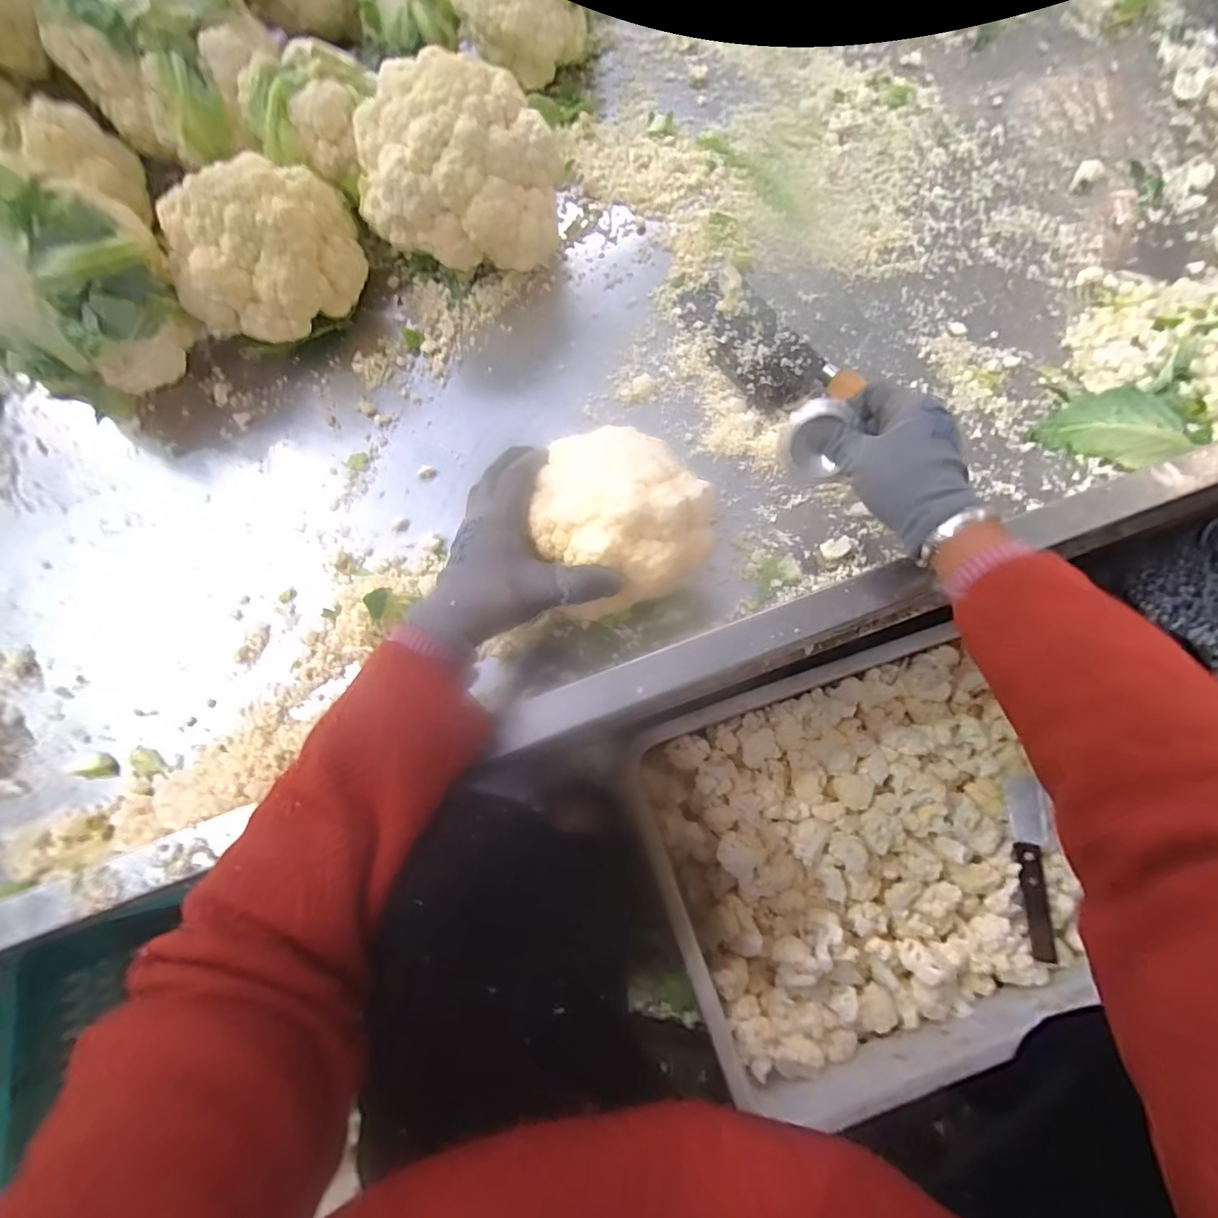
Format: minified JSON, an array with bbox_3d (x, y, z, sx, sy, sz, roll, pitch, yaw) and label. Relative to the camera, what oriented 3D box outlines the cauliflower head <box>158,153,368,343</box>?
[{"bbox_3d":[-0.326,-0.334,0.480,0.151,0.095,0.125,6,73,4],"label":"cauliflower head"}]

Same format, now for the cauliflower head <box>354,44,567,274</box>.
[{"bbox_3d":[-0.145,-0.417,0.502,0.188,0.151,0.143,-3,73,1],"label":"cauliflower head"}]

